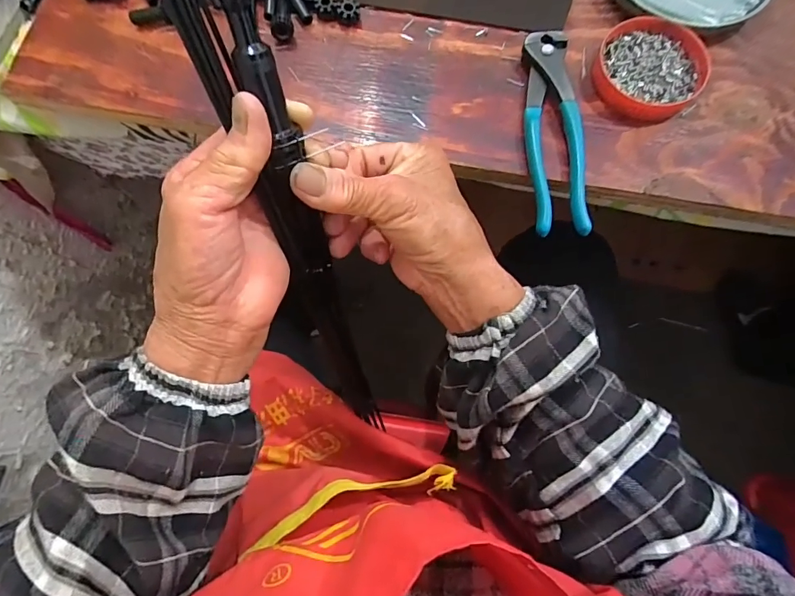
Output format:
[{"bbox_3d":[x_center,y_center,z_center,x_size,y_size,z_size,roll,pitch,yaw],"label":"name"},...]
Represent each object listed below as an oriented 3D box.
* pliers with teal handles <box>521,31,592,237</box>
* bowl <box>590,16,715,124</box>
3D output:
[{"bbox_3d":[0.116,-0.126,0.327,0.038,0.017,0.164,-1,73,2],"label":"pliers with teal handles"},{"bbox_3d":[0.196,-0.179,0.341,0.082,0.016,0.081,-1,73,2],"label":"bowl"}]

